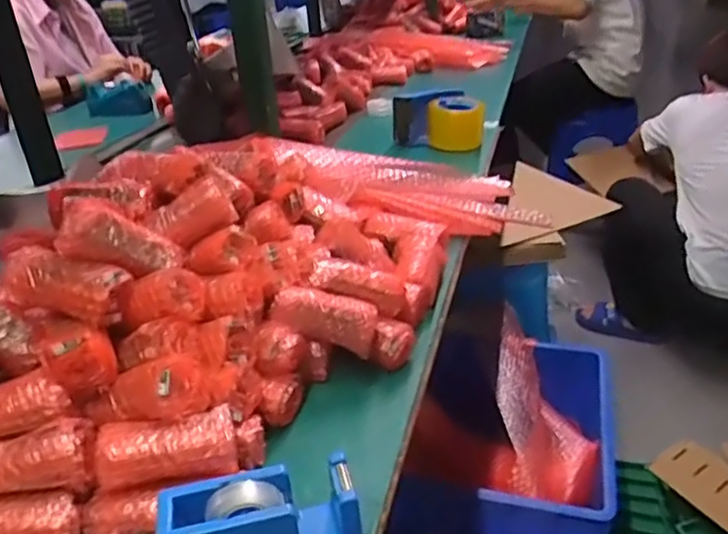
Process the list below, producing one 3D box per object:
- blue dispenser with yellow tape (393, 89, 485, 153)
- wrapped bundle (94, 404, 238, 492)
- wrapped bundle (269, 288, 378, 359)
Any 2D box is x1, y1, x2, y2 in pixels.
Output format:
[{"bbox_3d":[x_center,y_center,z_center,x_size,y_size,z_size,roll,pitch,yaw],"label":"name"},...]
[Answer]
[{"bbox_3d":[0.143,-0.276,1.217,0.170,0.101,0.085,-2,29,3],"label":"blue dispenser with yellow tape"},{"bbox_3d":[-0.148,0.136,0.479,0.099,0.034,0.045,-9,30,-10],"label":"wrapped bundle"},{"bbox_3d":[-0.036,0.046,0.606,0.100,0.041,0.039,18,29,-5],"label":"wrapped bundle"}]

